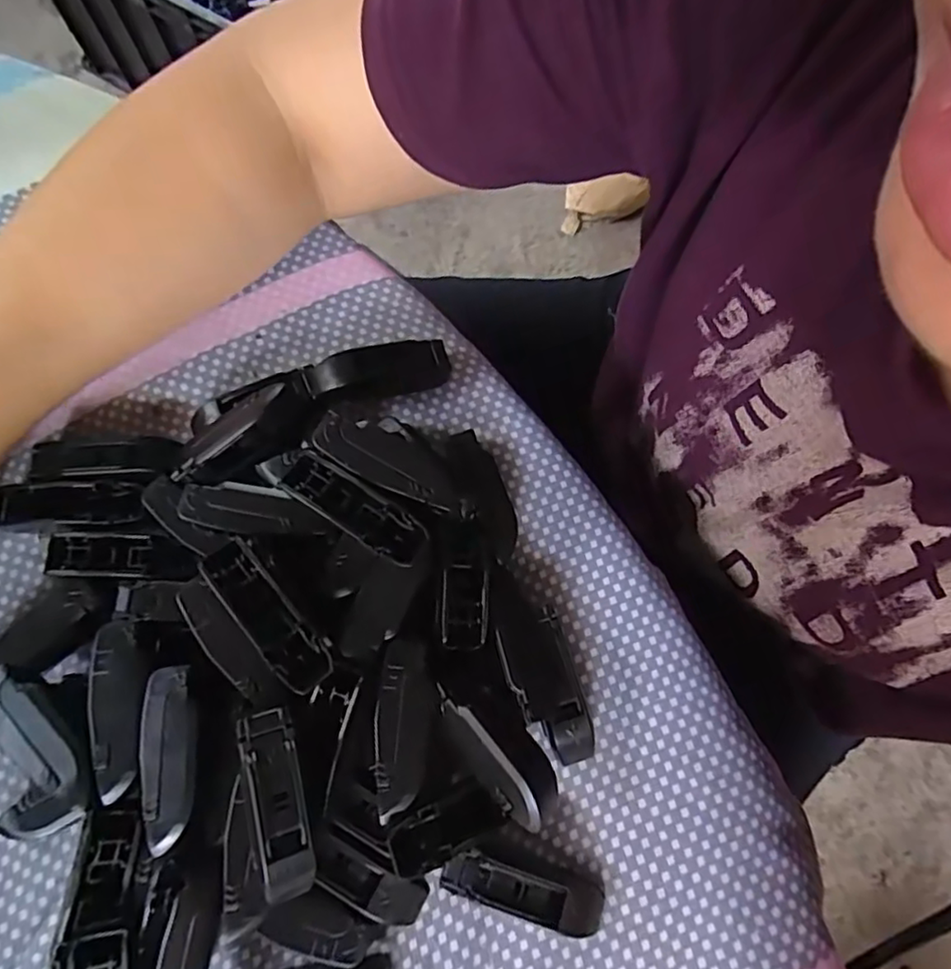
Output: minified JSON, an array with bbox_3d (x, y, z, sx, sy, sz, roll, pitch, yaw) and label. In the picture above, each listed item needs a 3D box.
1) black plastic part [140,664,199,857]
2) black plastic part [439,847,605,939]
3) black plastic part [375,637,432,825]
[{"bbox_3d":[-0.097,0.086,0.201,0.017,0.011,0.053,-4,73,-3],"label":"black plastic part"},{"bbox_3d":[0.017,0.136,0.212,0.055,0.014,0.015,18,73,4],"label":"black plastic part"},{"bbox_3d":[-0.023,0.077,0.203,0.017,0.007,0.052,-1,73,-2],"label":"black plastic part"}]

